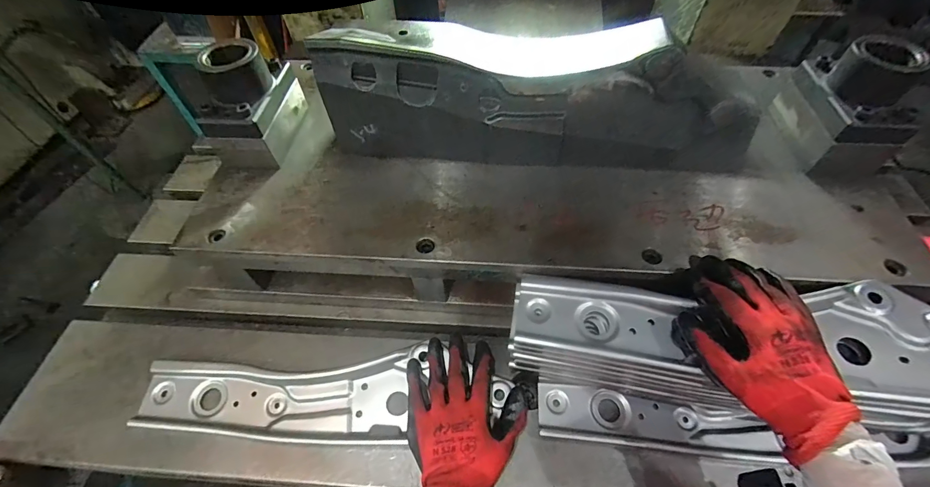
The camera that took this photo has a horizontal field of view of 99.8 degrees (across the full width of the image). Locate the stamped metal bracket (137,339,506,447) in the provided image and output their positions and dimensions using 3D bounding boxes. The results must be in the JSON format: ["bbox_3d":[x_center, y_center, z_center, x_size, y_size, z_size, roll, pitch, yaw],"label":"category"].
[{"bbox_3d":[-0.168,0.179,0.459,0.421,0.021,0.100,-2,54,3],"label":"stamped metal bracket"}]

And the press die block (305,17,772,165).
[{"bbox_3d":[0.089,-0.194,0.473,0.504,0.136,0.136,2,54,4],"label":"press die block"}]

